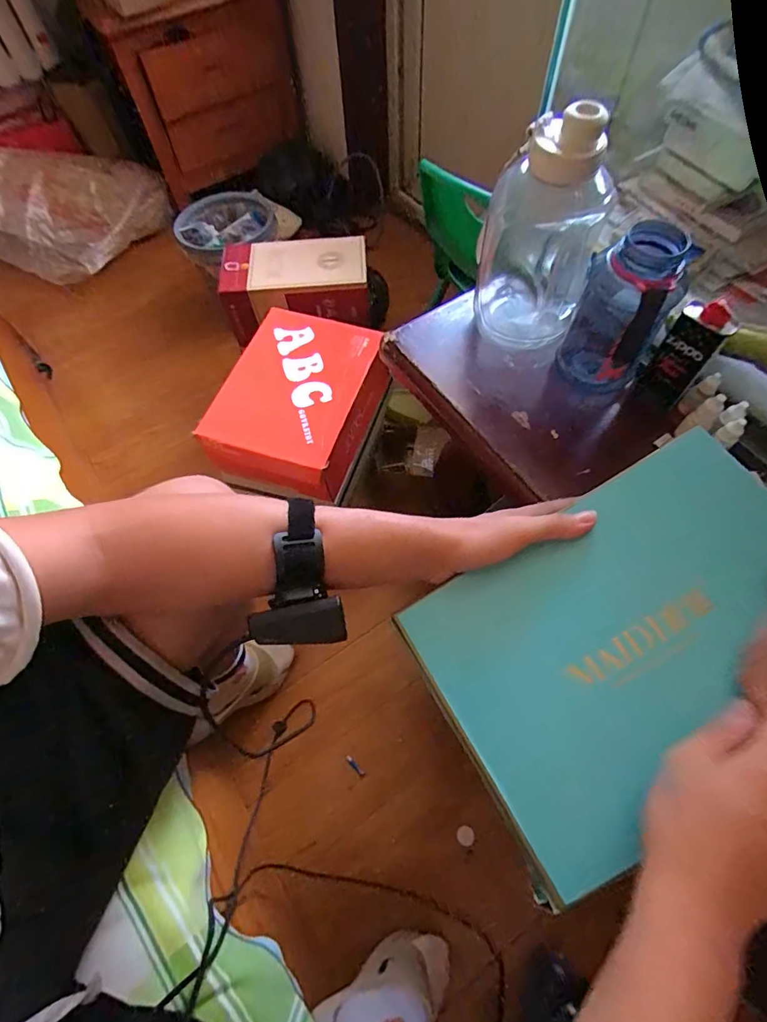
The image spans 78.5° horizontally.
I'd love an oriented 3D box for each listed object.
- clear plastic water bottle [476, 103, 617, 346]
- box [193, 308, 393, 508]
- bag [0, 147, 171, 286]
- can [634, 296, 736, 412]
[{"bbox_3d":[0.175,-0.315,0.532,0.119,0.231,0.114,11,64,8],"label":"clear plastic water bottle"},{"bbox_3d":[-0.140,-0.183,0.827,0.234,0.127,0.311,11,64,8],"label":"box"},{"bbox_3d":[-0.940,-0.861,1.379,0.509,0.242,0.231,-1,63,2],"label":"bag"},{"bbox_3d":[0.313,-0.162,0.496,0.023,0.126,0.048,-36,67,-14],"label":"can"}]

